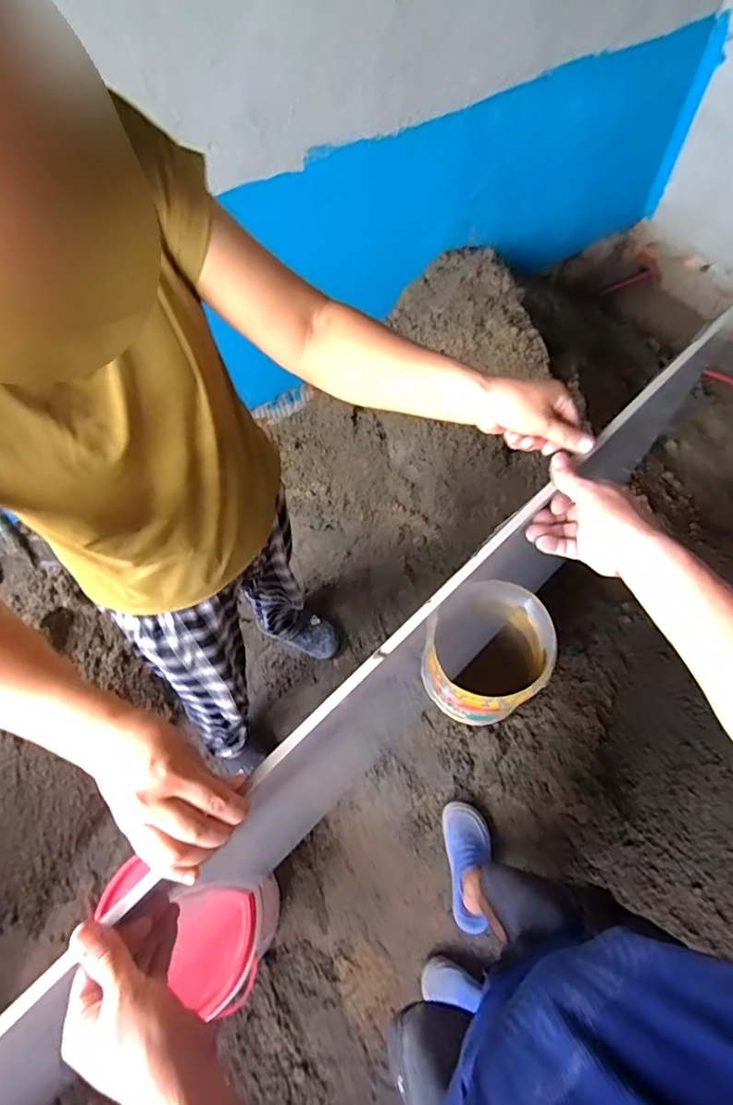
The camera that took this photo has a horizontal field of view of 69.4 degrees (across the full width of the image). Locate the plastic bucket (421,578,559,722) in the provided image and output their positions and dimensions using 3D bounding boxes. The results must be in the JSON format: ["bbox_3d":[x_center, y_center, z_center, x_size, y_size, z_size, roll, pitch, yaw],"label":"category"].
[{"bbox_3d":[0.300,0.270,1.396,0.298,0.331,0.318,-1,65,1],"label":"plastic bucket"}]

